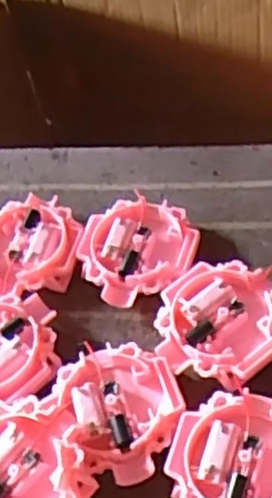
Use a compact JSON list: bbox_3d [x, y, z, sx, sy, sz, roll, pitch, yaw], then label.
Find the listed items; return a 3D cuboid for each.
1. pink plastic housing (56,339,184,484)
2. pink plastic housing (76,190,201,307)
[{"bbox_3d":[-0.005,0.062,0.271,0.043,0.013,0.054,-17,52,-1],"label":"pink plastic housing"},{"bbox_3d":[0.001,-0.001,0.317,0.051,0.015,0.052,-6,53,8],"label":"pink plastic housing"}]

